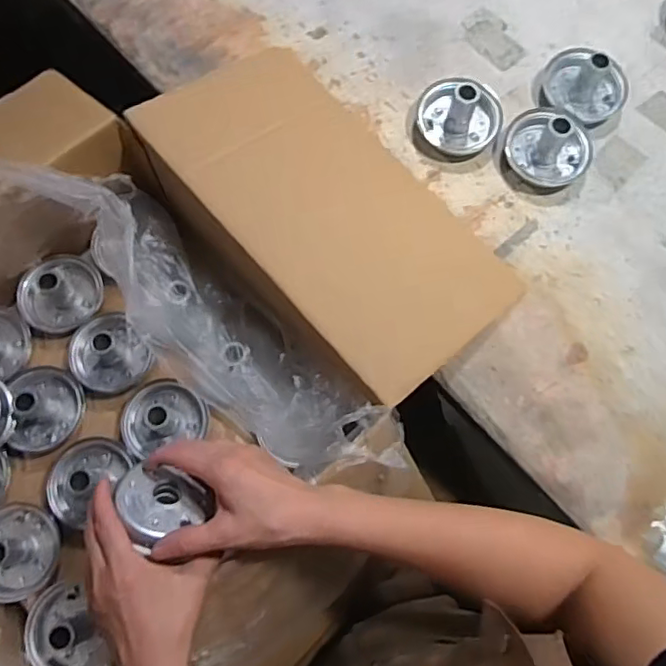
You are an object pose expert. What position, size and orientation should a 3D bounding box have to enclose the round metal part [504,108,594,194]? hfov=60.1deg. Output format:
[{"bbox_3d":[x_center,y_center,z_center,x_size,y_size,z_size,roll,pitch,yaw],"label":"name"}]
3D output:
[{"bbox_3d":[0.232,-0.203,0.618,0.090,0.053,0.083,1,73,-2],"label":"round metal part"}]

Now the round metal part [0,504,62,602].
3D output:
[{"bbox_3d":[-0.325,0.219,0.573,0.086,0.054,0.088,1,73,-2],"label":"round metal part"}]

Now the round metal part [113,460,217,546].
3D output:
[{"bbox_3d":[-0.148,0.144,0.483,0.065,0.030,0.067,-16,51,-40],"label":"round metal part"}]

